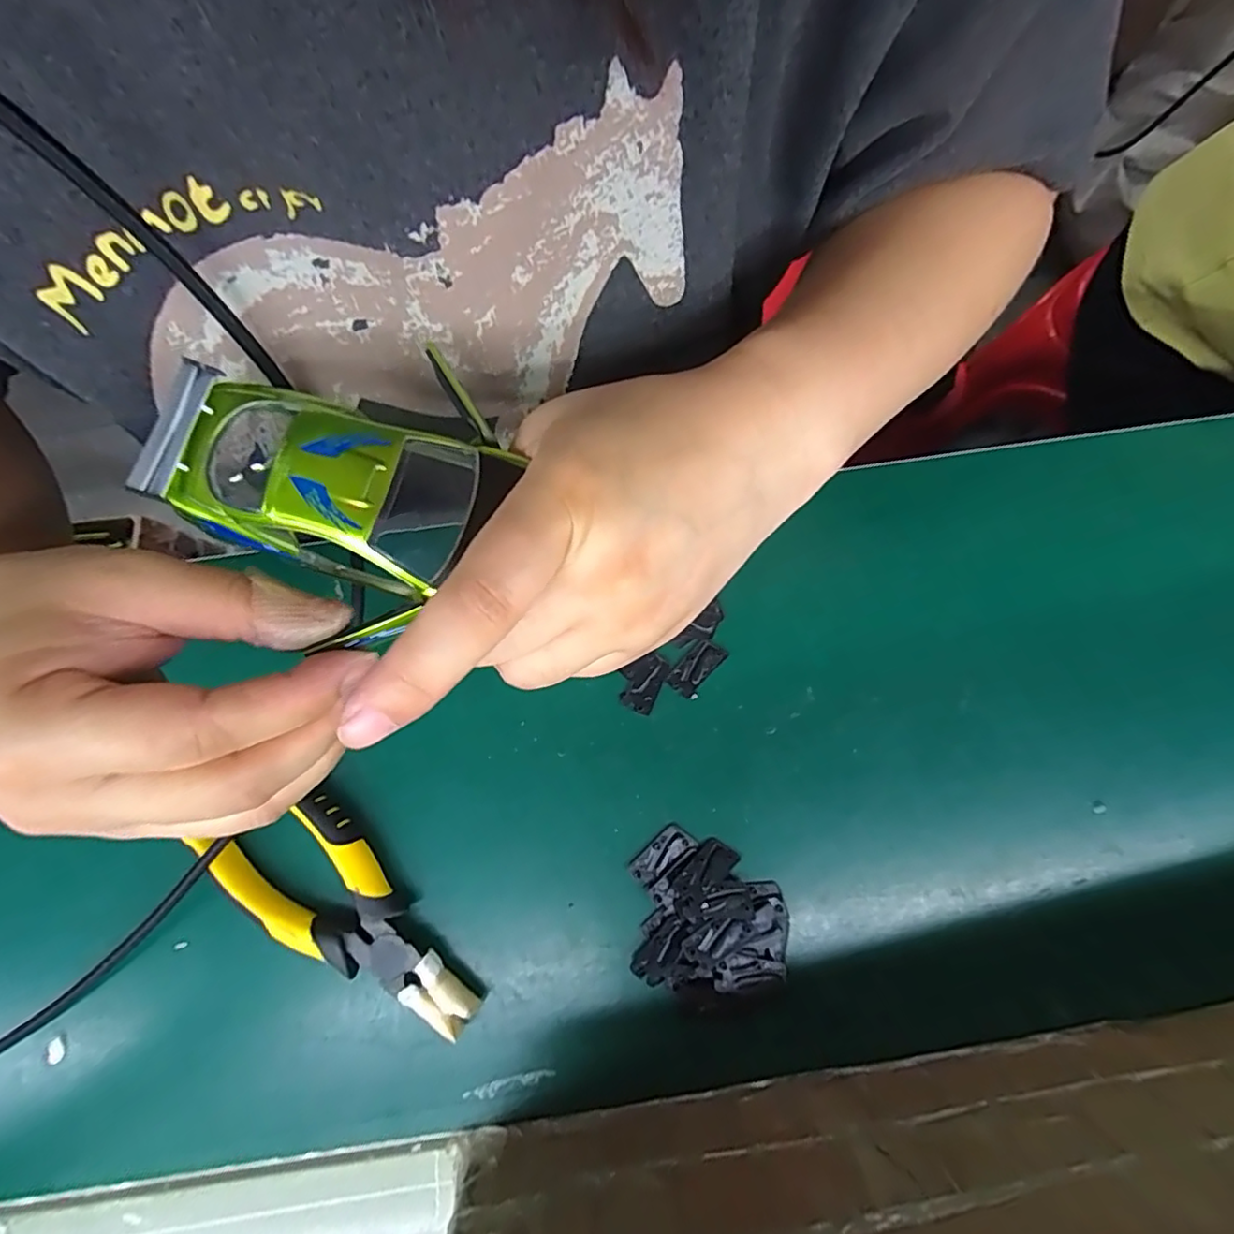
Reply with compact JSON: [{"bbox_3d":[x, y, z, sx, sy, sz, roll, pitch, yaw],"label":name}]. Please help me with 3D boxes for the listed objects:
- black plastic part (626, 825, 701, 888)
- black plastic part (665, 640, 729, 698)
[{"bbox_3d":[0.022,0.119,0.296,0.034,0.004,0.015,-36,77,-8],"label":"black plastic part"},{"bbox_3d":[0.043,0.027,0.319,0.017,0.004,0.033,40,79,11],"label":"black plastic part"}]

